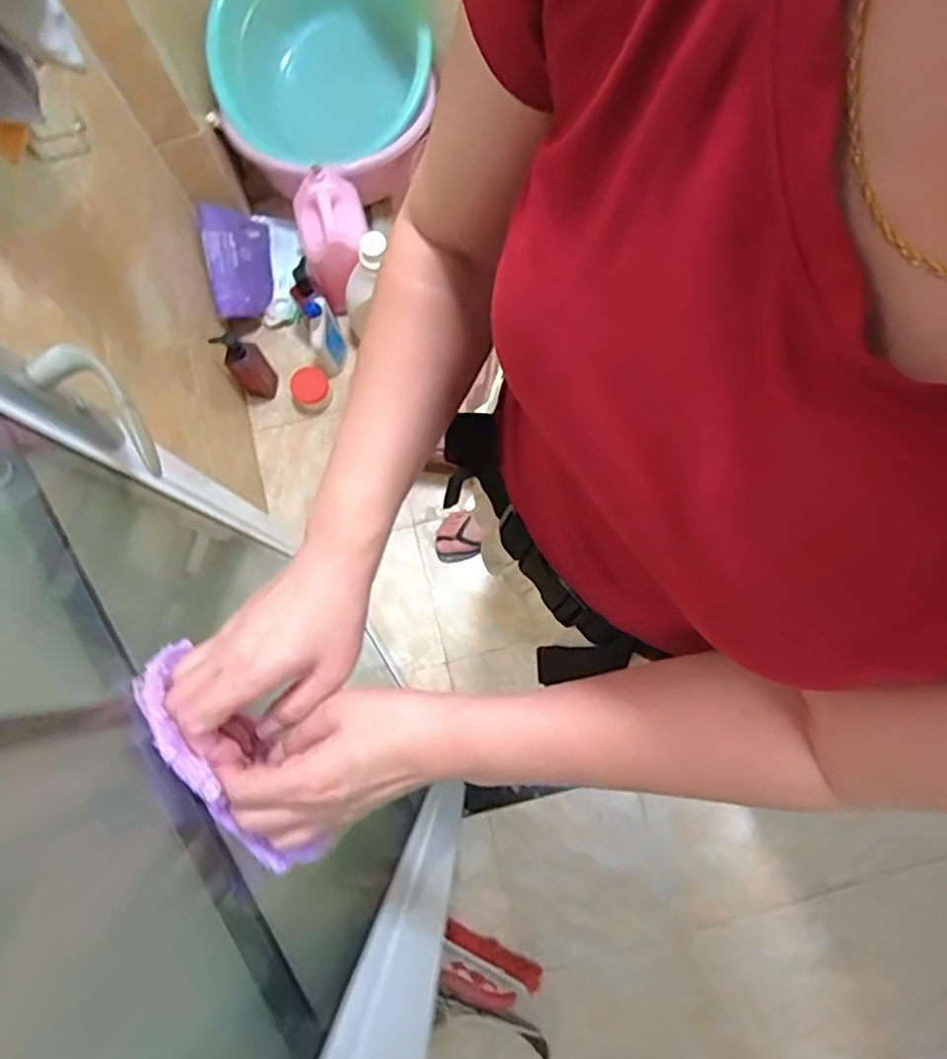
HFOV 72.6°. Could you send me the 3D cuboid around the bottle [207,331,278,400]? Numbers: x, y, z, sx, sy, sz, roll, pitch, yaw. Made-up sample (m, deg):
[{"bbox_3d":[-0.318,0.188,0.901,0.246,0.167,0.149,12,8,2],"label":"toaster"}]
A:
[{"bbox_3d":[-0.457,-0.330,1.323,0.072,0.199,0.083,-36,80,-6],"label":"bottle"}]

